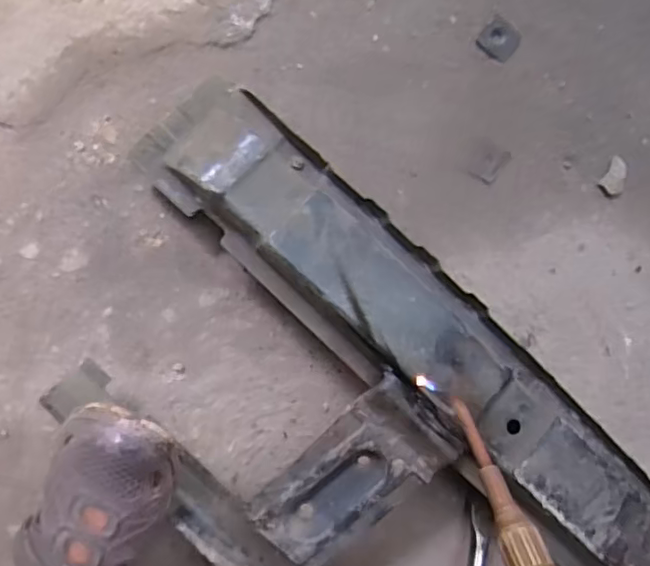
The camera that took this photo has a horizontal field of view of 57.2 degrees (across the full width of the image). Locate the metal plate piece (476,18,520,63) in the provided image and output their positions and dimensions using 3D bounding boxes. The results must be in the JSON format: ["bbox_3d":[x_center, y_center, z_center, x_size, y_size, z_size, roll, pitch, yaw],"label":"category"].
[{"bbox_3d":[0.168,-0.234,0.572,0.036,0.004,0.035,34,95,-8],"label":"metal plate piece"}]

